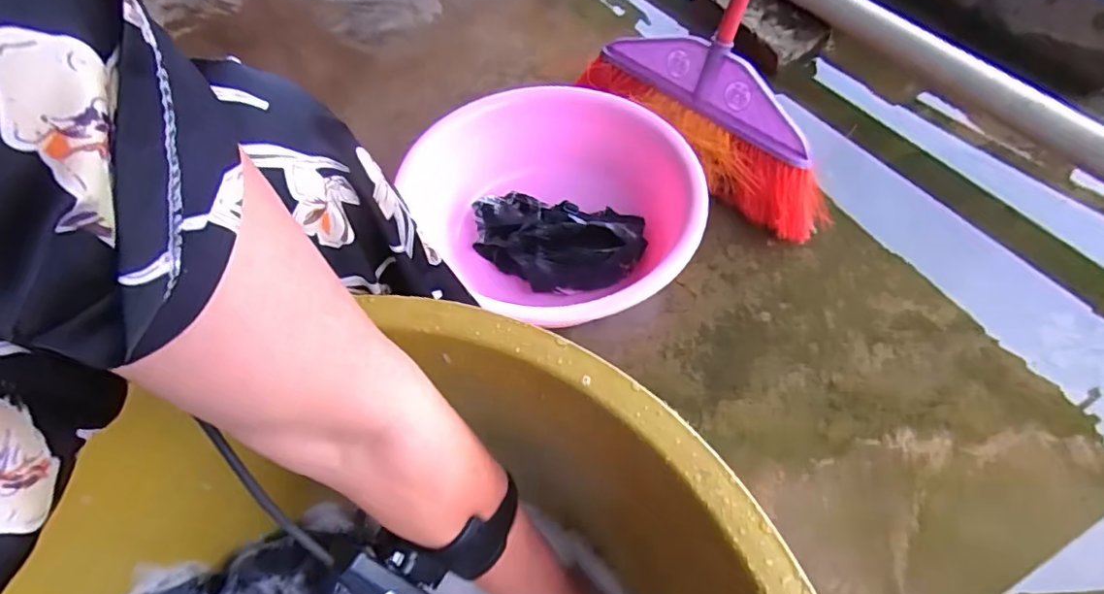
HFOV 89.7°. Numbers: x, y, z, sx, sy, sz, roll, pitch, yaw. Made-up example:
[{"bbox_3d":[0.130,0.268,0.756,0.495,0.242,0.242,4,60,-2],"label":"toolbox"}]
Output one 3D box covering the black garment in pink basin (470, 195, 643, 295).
[{"bbox_3d":[0.002,-0.068,0.702,0.214,0.039,0.133,10,60,10],"label":"black garment in pink basin"}]

